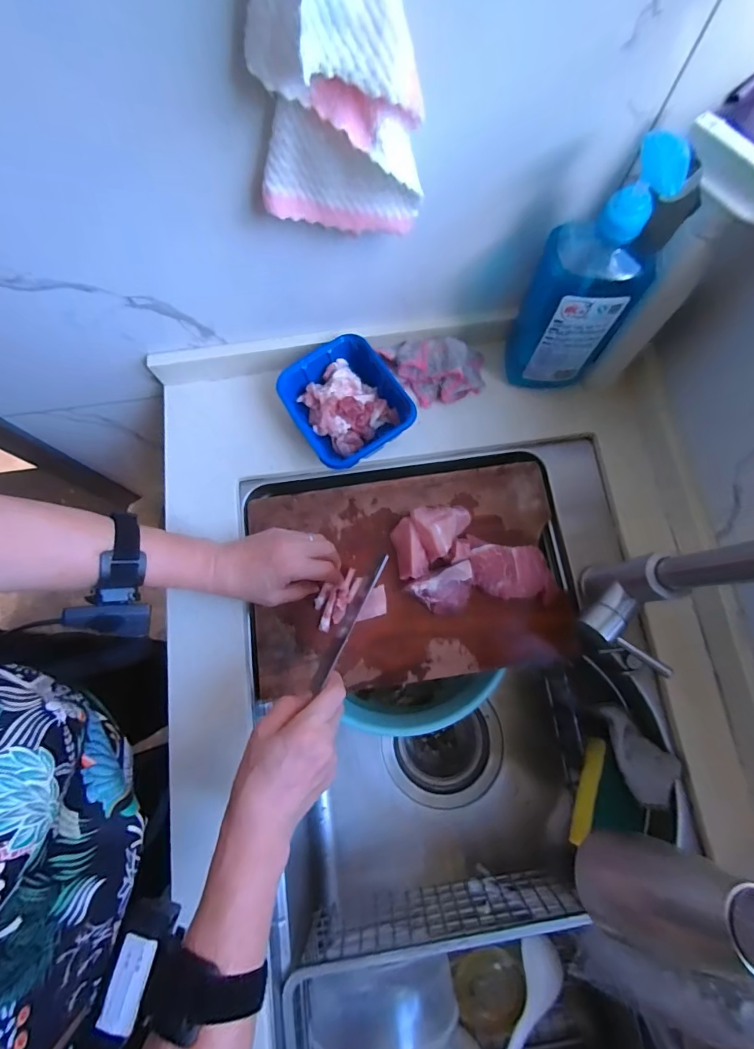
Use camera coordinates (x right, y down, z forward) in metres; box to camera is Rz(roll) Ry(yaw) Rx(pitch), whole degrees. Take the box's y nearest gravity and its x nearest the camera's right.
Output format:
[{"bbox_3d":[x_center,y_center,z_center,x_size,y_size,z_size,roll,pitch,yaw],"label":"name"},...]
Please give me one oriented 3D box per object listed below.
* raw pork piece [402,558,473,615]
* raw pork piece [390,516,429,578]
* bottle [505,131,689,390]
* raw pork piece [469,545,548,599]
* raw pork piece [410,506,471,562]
[{"bbox_3d":[0.077,0.079,0.503,0.076,0.026,0.050,-19,77,-4],"label":"raw pork piece"},{"bbox_3d":[0.037,0.028,0.514,0.034,0.029,0.072,-11,77,-2],"label":"raw pork piece"},{"bbox_3d":[0.211,-0.232,0.442,0.093,0.254,0.069,8,77,2],"label":"bottle"},{"bbox_3d":[0.152,0.056,0.507,0.083,0.025,0.057,3,77,1],"label":"raw pork piece"},{"bbox_3d":[0.081,0.002,0.508,0.070,0.043,0.059,-23,78,-5],"label":"raw pork piece"}]

